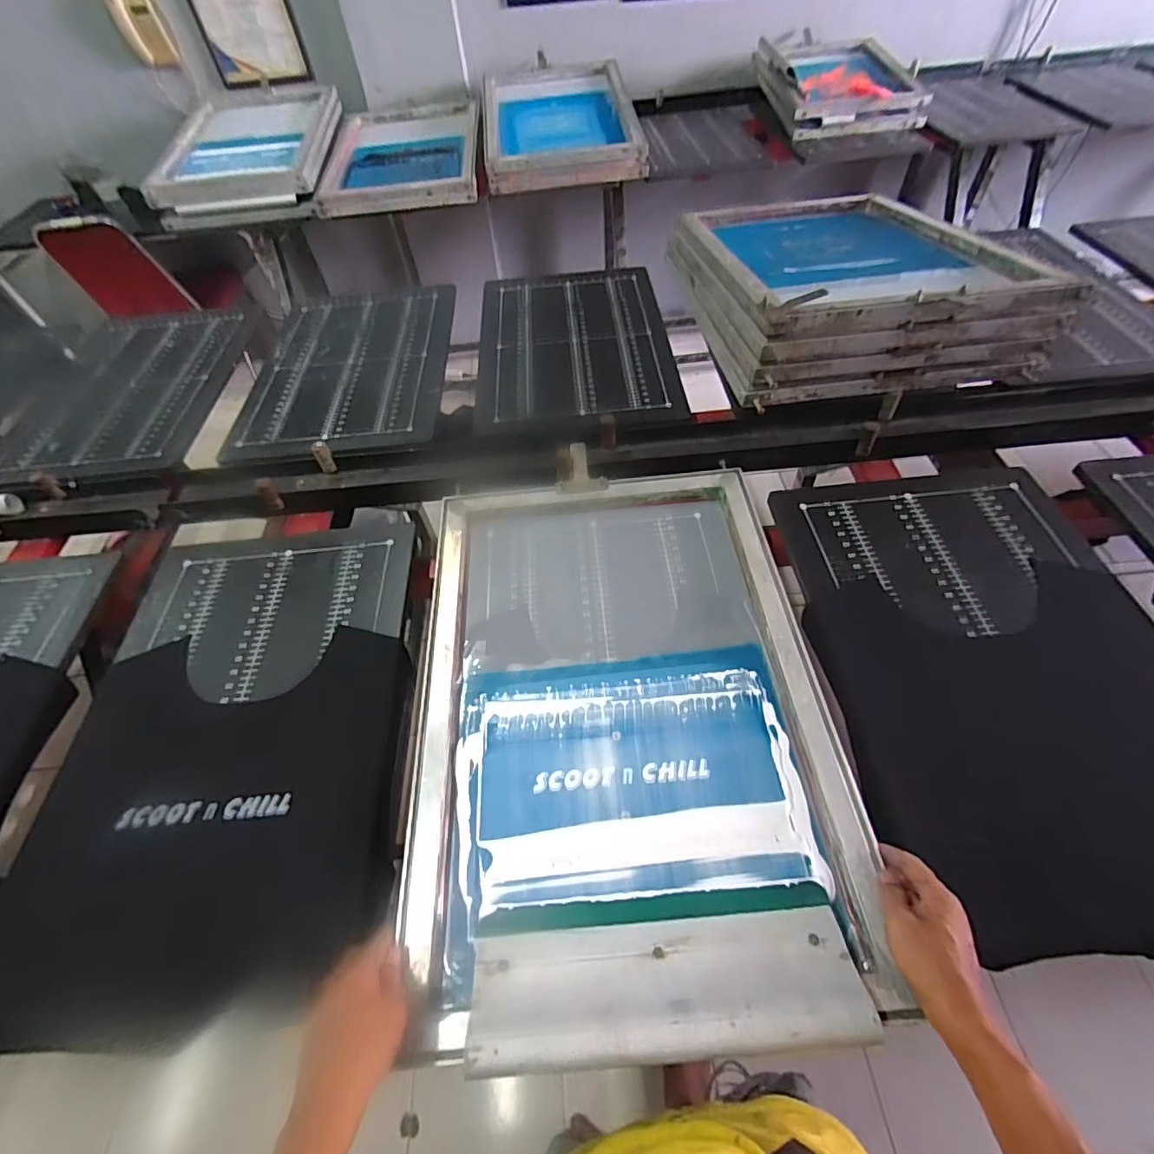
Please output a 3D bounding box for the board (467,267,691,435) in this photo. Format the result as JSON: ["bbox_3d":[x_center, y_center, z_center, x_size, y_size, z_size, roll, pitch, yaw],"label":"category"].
[{"bbox_3d":[-0.009,-0.496,1.121,0.395,0.025,0.595,-5,55,1],"label":"board"}]

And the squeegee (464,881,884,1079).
[{"bbox_3d":[0.074,0.349,0.472,0.327,0.030,0.124,-7,28,2],"label":"squeegee"}]

